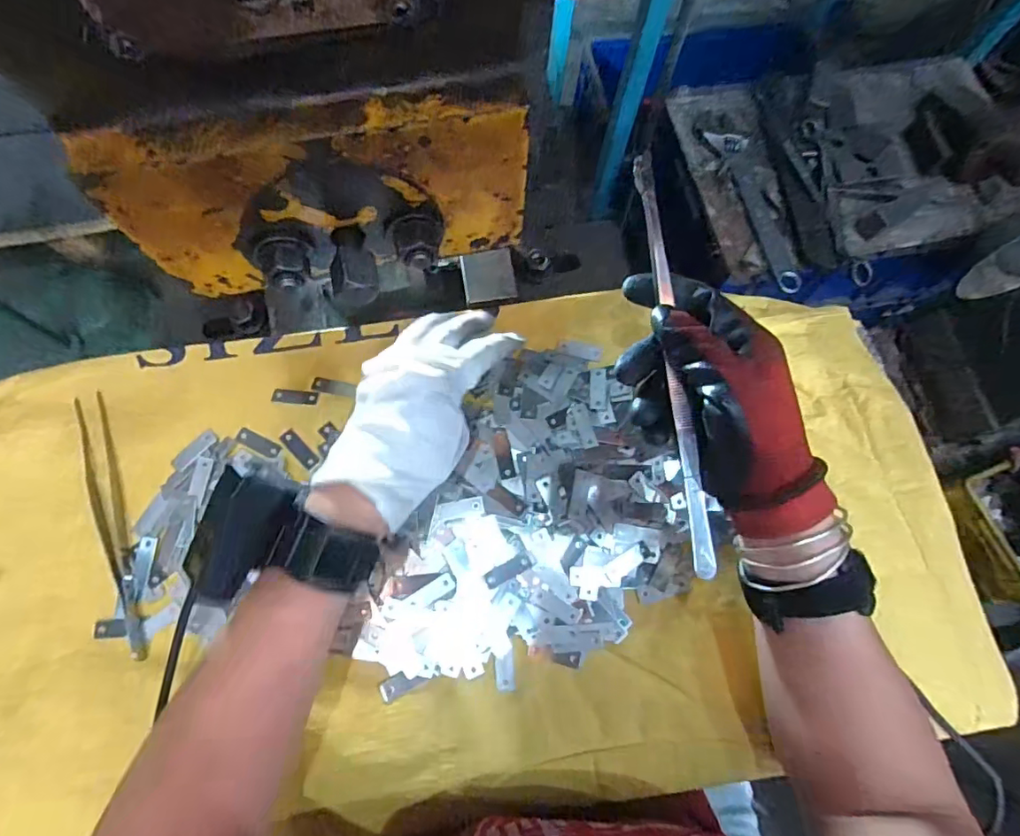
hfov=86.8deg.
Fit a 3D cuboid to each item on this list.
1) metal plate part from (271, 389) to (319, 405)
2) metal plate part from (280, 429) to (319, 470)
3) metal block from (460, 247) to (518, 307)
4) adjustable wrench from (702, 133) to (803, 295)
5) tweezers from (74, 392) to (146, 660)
[{"bbox_3d":[-0.166,-0.016,0.419,0.033,0.004,0.011,4,81,-7],"label":"metal plate part"},{"bbox_3d":[-0.158,0.023,0.404,0.036,0.004,0.011,42,77,9],"label":"metal plate part"},{"bbox_3d":[-0.017,-0.115,0.439,0.041,0.008,0.046,-8,75,-4],"label":"metal block"},{"bbox_3d":[0.346,-0.295,0.746,0.053,0.011,0.259,-17,75,-7],"label":"adjustable wrench"},{"bbox_3d":[-0.281,0.072,0.378,0.021,0.009,0.190,-19,76,-7],"label":"tweezers"}]

